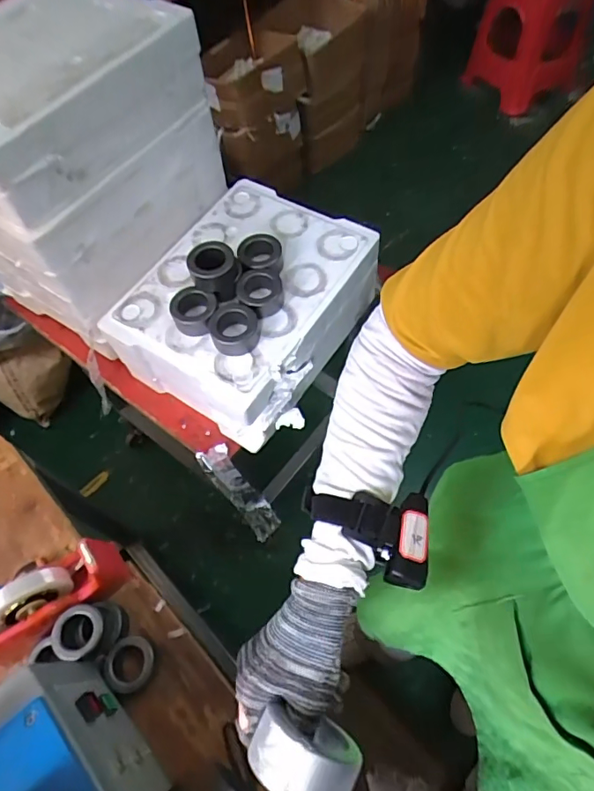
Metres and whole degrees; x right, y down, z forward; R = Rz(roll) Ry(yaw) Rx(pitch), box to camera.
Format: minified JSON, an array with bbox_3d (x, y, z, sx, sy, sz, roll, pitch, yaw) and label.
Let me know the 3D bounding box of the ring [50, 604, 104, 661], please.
[{"bbox_3d":[-0.298,0.320,0.677,0.061,0.021,0.067,-2,60,3],"label":"ring"}]

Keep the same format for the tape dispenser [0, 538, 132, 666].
[{"bbox_3d":[-0.350,0.287,0.704,0.207,0.120,0.069,-35,64,-15],"label":"tape dispenser"}]

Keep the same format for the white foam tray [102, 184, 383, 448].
[{"bbox_3d":[-0.082,-0.148,0.849,0.315,0.180,0.391,23,64,16],"label":"white foam tray"}]

